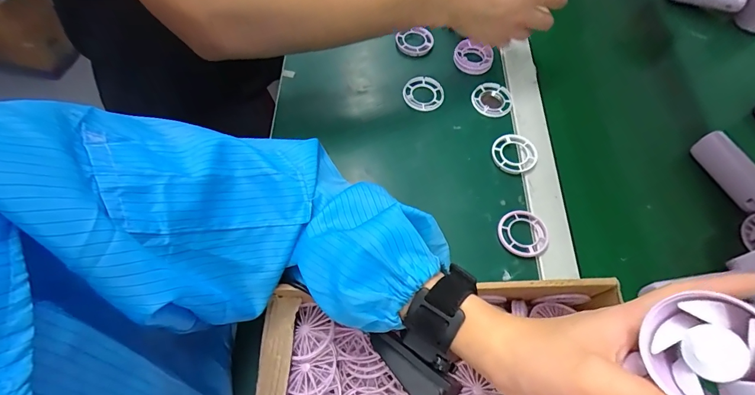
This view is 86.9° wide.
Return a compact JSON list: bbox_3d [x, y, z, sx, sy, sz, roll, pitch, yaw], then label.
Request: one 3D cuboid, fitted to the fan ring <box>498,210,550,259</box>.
[{"bbox_3d":[0.159,0.039,0.435,0.056,0.011,0.053,0,64,-1],"label":"fan ring"}]

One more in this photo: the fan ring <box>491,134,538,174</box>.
[{"bbox_3d":[0.166,-0.054,0.483,0.054,0.006,0.053,0,64,-1],"label":"fan ring"}]

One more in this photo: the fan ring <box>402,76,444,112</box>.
[{"bbox_3d":[0.061,-0.137,0.529,0.051,0.009,0.055,0,64,-1],"label":"fan ring"}]

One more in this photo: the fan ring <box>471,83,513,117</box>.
[{"bbox_3d":[0.151,-0.127,0.525,0.054,0.010,0.054,0,64,-1],"label":"fan ring"}]

